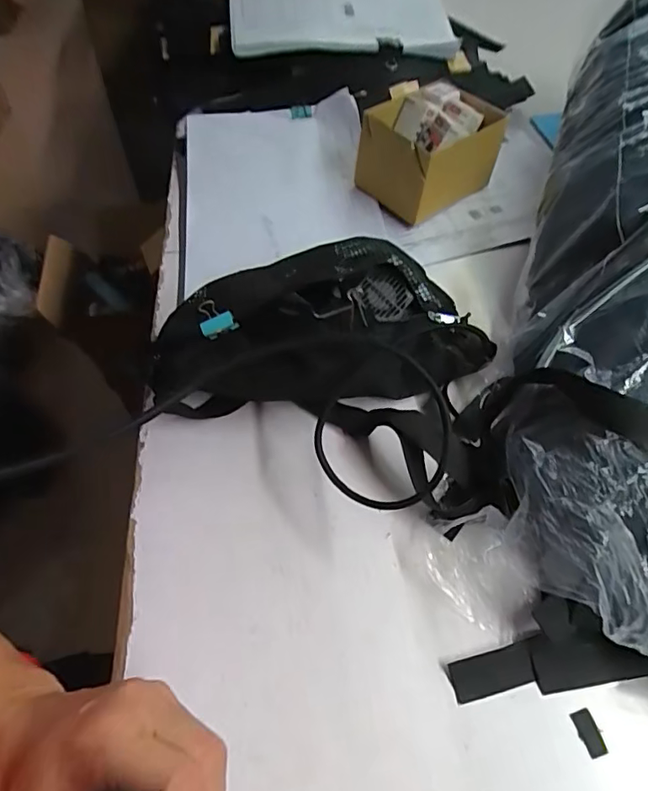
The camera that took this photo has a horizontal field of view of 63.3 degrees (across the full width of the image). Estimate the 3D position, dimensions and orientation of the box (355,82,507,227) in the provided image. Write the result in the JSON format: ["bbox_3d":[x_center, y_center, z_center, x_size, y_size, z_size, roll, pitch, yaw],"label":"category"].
[{"bbox_3d":[0.121,-0.263,0.576,0.141,0.097,0.102,-38,64,-22],"label":"box"}]

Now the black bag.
[{"bbox_3d":[-0.003,-0.060,0.443,0.272,0.095,0.149,-3,56,-2],"label":"black bag"}]

